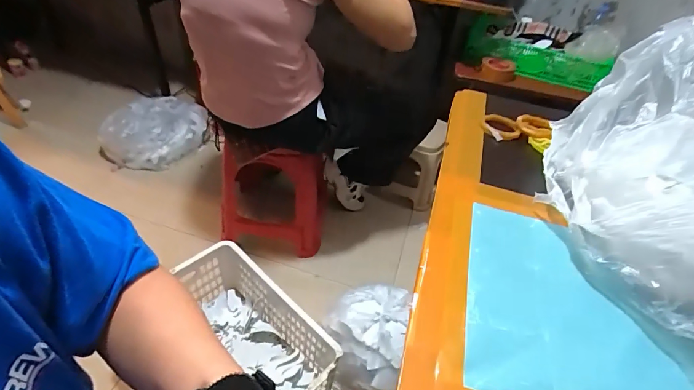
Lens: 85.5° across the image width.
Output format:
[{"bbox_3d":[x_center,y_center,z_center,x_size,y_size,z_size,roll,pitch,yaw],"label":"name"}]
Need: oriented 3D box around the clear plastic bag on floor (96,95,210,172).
[{"bbox_3d":[-0.806,-0.275,1.590,0.415,0.178,0.301,-11,45,-20],"label":"clear plastic bag on floor"}]

